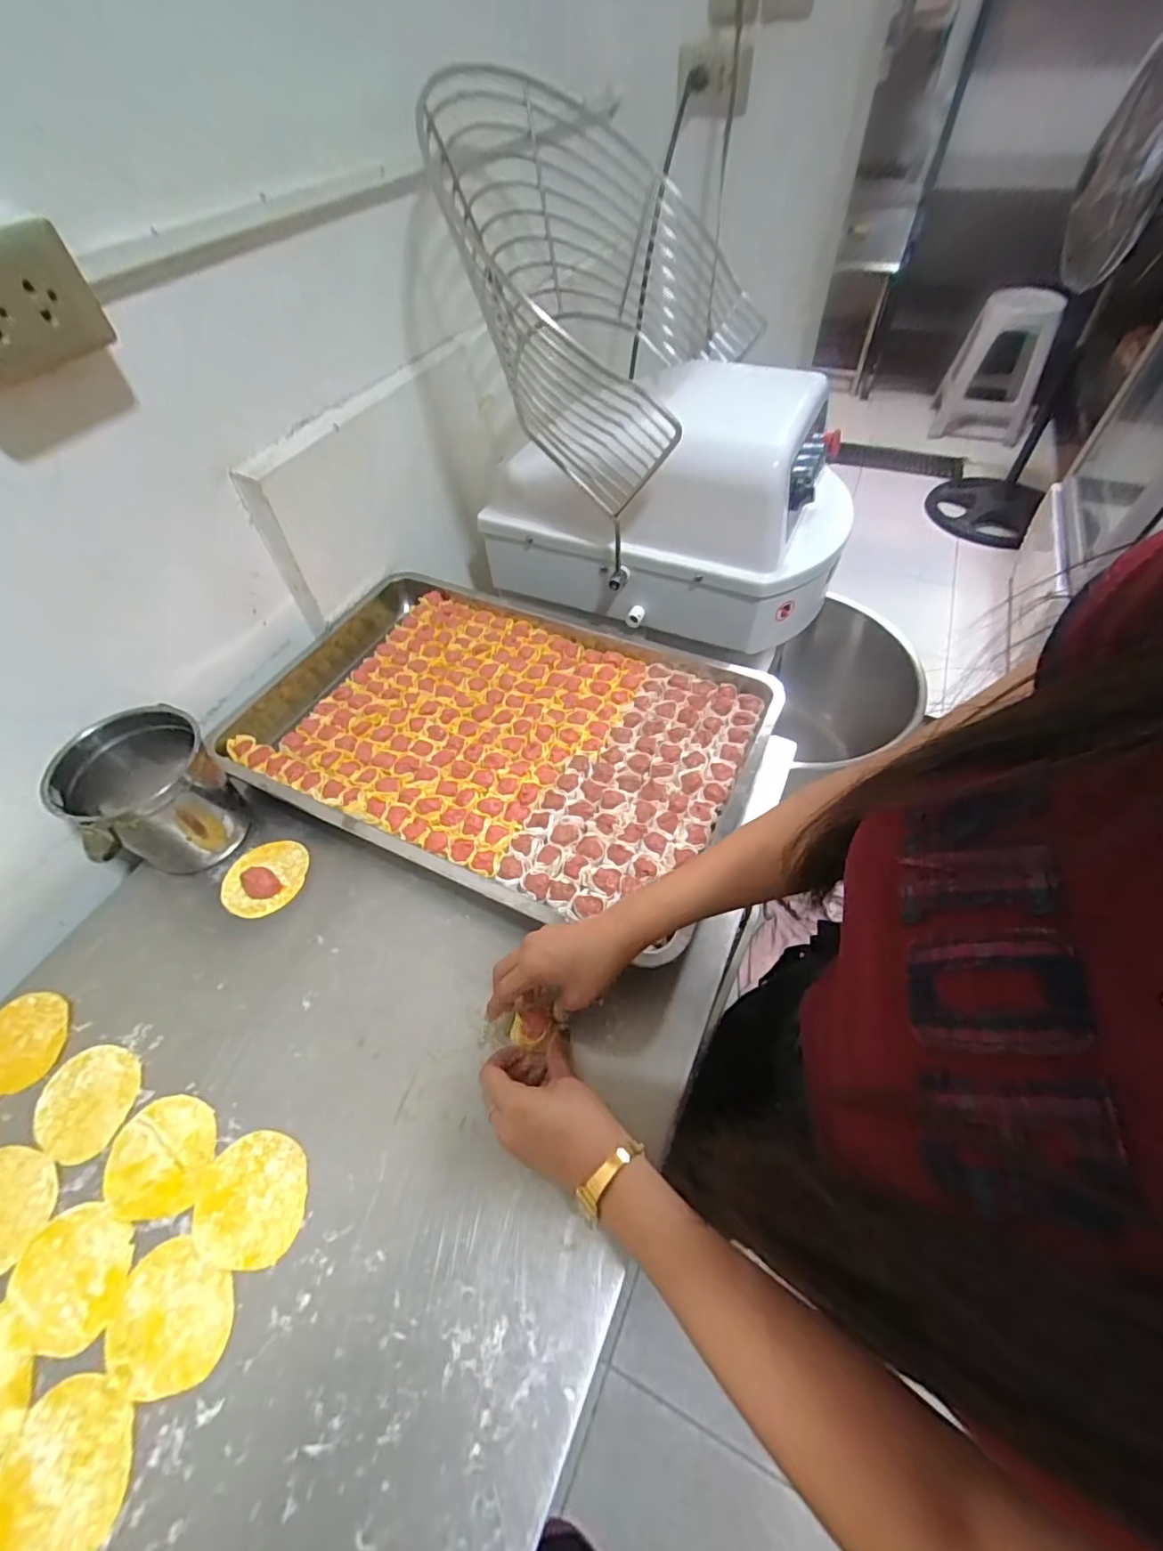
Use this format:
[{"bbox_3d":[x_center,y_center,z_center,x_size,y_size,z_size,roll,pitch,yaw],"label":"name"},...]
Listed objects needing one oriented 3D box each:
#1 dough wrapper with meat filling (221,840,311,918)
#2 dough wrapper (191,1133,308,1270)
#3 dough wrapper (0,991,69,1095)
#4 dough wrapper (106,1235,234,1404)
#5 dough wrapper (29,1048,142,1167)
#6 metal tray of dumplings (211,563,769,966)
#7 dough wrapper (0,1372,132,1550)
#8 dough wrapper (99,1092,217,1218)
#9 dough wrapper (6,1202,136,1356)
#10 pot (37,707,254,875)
[{"bbox_3d":[-0.337,0.103,0.600,0.083,0.026,0.086,-1,52,2],"label":"dough wrapper with meat filling"},{"bbox_3d":[-0.253,0.323,0.437,0.081,0.004,0.082,-2,52,1],"label":"dough wrapper"},{"bbox_3d":[-0.508,0.239,0.514,0.085,0.005,0.081,0,52,3],"label":"dough wrapper"},{"bbox_3d":[-0.288,0.381,0.398,0.087,0.005,0.073,20,55,18],"label":"dough wrapper"},{"bbox_3d":[-0.420,0.274,0.482,0.082,0.004,0.078,-1,52,2],"label":"dough wrapper"},{"bbox_3d":[-0.109,-0.059,0.696,0.604,0.069,0.398,20,55,17],"label":"metal tray of dumplings"},{"bbox_3d":[-0.327,0.437,0.359,0.082,0.004,0.080,-7,52,-3],"label":"dough wrapper"},{"bbox_3d":[-0.337,0.303,0.456,0.086,0.004,0.080,-1,52,2],"label":"dough wrapper"},{"bbox_3d":[-0.371,0.365,0.415,0.087,0.004,0.077,20,58,16],"label":"dough wrapper"},{"bbox_3d":[-0.436,0.023,0.590,0.110,0.146,0.129,30,59,24],"label":"pot"}]

